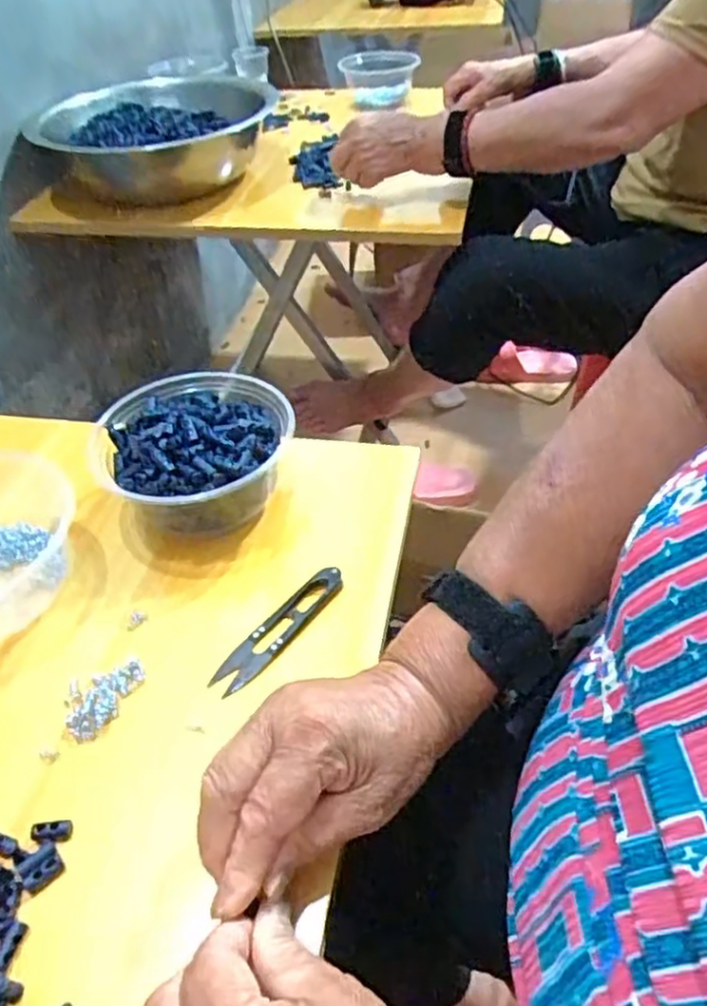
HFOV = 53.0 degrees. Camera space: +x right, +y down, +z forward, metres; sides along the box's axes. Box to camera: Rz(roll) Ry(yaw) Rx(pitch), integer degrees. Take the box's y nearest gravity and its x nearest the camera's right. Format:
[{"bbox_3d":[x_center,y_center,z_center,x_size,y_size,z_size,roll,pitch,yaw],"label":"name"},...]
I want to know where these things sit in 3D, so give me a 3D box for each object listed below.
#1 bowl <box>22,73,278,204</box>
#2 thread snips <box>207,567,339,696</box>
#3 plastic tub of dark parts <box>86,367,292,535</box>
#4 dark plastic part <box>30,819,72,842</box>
[{"bbox_3d":[-0.264,-0.482,0.944,0.286,0.091,0.280,-2,46,2],"label":"bowl"},{"bbox_3d":[-0.043,0.075,0.424,0.021,0.009,0.100,32,56,30],"label":"thread snips"},{"bbox_3d":[-0.107,-0.034,0.492,0.132,0.070,0.132,-2,46,2],"label":"plastic tub of dark parts"},{"bbox_3d":[-0.148,0.160,0.347,0.019,0.004,0.011,-7,46,-2],"label":"dark plastic part"}]

